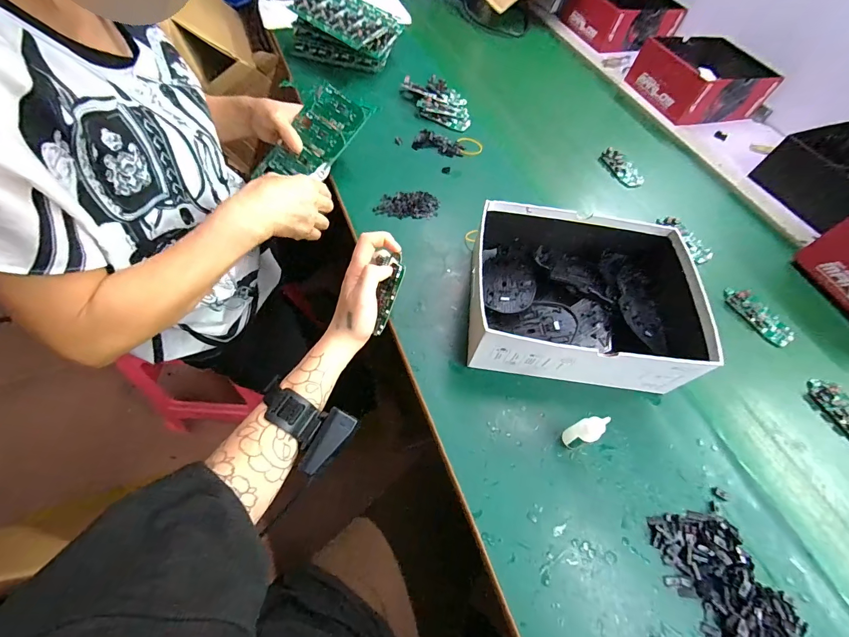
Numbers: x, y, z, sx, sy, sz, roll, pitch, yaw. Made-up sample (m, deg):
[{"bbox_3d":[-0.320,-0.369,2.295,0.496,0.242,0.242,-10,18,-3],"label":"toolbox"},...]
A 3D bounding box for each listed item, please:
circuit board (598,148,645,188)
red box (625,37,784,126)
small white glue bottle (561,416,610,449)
[{"bbox_3d":[0.360,-0.275,0.669,0.042,0.014,0.090,-18,62,-18],"label":"circuit board"},{"bbox_3d":[0.603,-0.538,0.804,0.228,0.098,0.202,-14,62,-14],"label":"red box"},{"bbox_3d":[0.158,0.113,0.365,0.022,0.072,0.020,3,58,-6],"label":"small white glue bottle"}]

